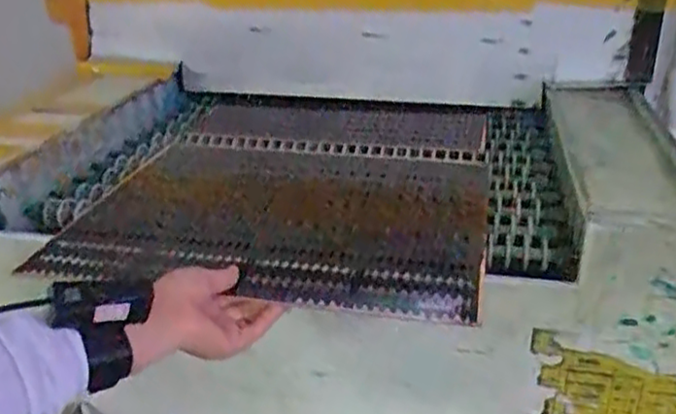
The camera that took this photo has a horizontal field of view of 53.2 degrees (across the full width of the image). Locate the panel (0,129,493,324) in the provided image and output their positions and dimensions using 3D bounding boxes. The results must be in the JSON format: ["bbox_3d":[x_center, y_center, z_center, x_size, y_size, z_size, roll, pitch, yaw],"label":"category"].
[{"bbox_3d":[-0.065,-0.003,0.890,0.518,0.035,0.461,6,26,15],"label":"panel"}]

